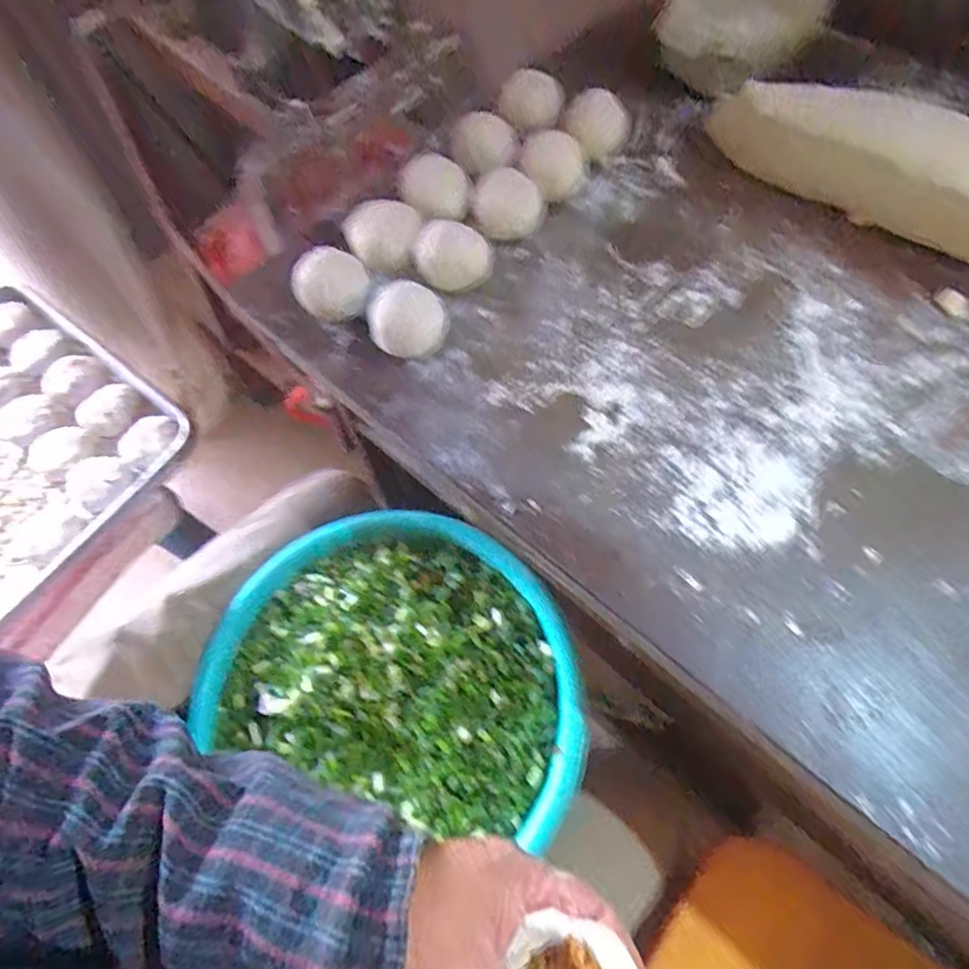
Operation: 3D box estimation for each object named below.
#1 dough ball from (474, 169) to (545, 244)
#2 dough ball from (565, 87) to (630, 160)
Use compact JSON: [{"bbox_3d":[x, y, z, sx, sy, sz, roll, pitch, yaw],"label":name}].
[{"bbox_3d":[0.018,-0.208,0.444,0.050,0.031,0.046,-1,66,2],"label":"dough ball"},{"bbox_3d":[0.089,-0.283,0.464,0.048,0.043,0.049,-1,66,2],"label":"dough ball"}]

